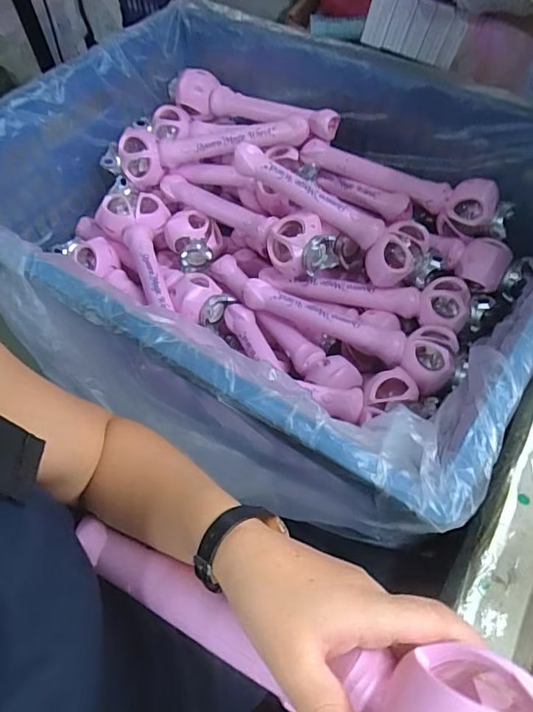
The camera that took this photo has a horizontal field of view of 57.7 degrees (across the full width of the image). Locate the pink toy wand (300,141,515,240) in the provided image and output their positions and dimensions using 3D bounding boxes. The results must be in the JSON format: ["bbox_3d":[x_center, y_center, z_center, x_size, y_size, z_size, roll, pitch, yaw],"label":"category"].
[{"bbox_3d":[0.224,-0.275,0.807,0.344,0.080,0.055,22,60,16],"label":"pink toy wand"}]

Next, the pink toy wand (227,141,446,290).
[{"bbox_3d":[0.103,-0.215,0.755,0.359,0.079,0.077,30,61,-2],"label":"pink toy wand"}]

